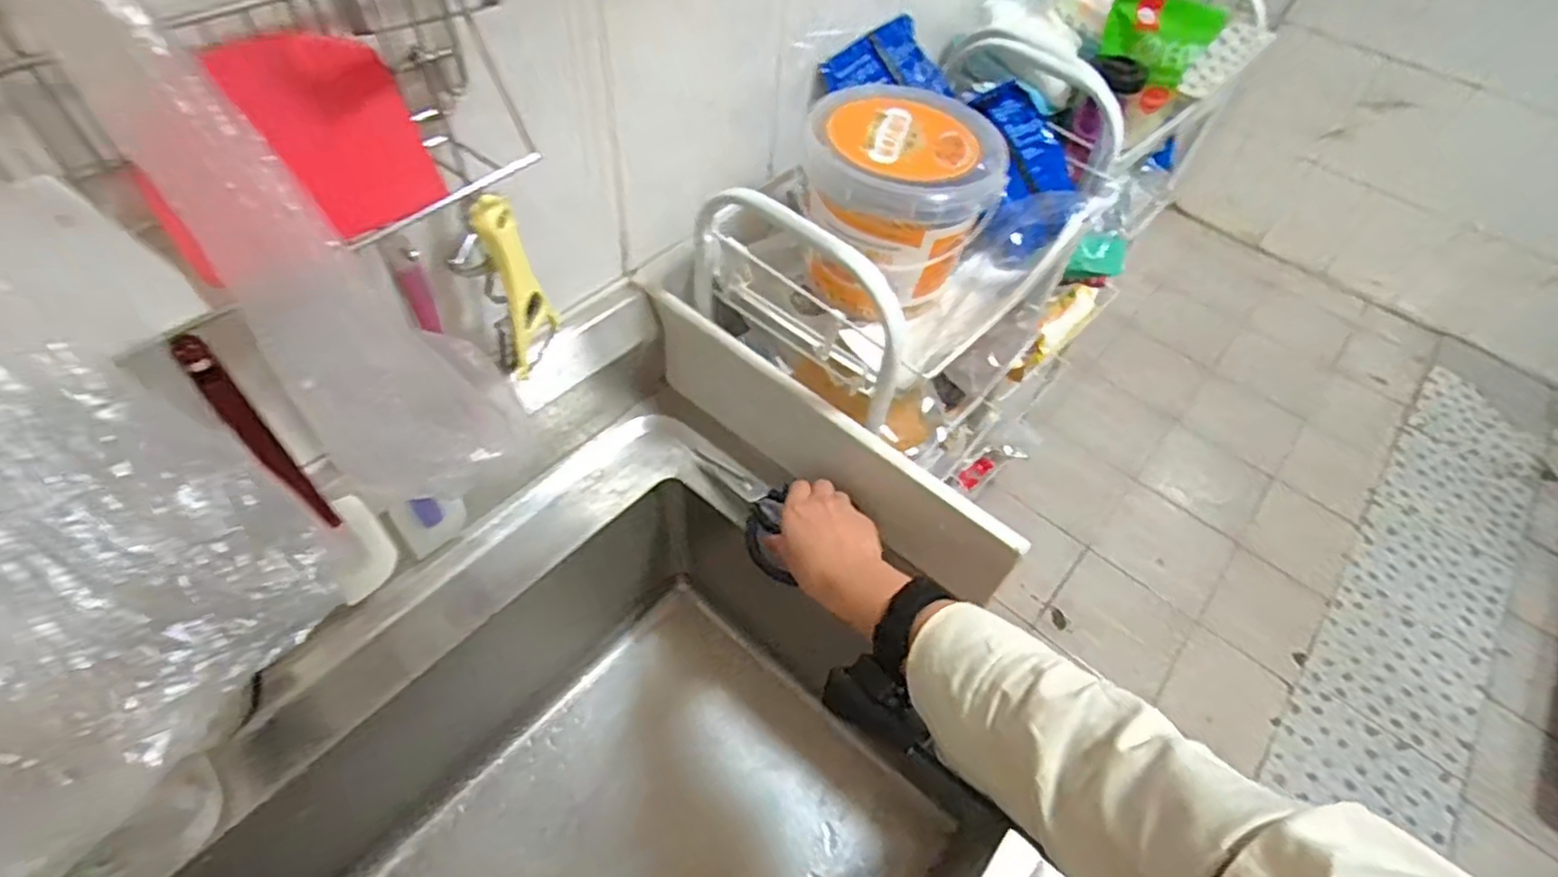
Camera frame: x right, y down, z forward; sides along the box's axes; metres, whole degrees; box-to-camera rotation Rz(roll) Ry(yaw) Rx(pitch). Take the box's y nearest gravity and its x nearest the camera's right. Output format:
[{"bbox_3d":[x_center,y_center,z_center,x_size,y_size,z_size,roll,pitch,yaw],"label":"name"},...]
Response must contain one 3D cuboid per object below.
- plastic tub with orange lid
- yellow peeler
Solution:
[{"bbox_3d":[0.111,-0.211,0.666,0.154,0.149,0.152,2,52,-3],"label":"plastic tub with orange lid"},{"bbox_3d":[-0.186,-0.103,0.499,0.016,0.124,0.057,16,58,14],"label":"yellow peeler"}]

